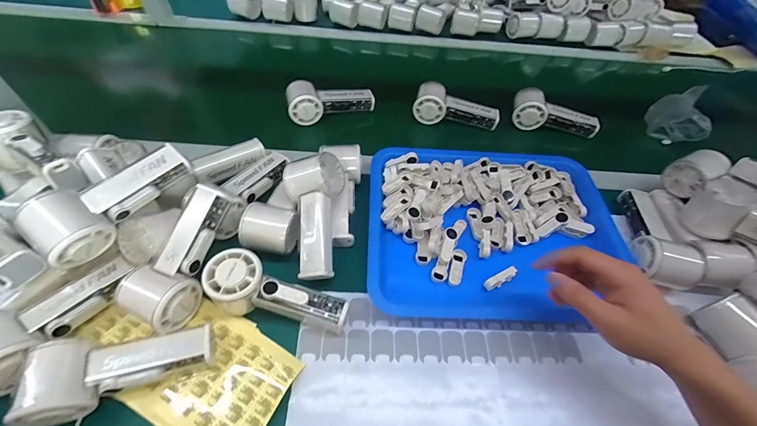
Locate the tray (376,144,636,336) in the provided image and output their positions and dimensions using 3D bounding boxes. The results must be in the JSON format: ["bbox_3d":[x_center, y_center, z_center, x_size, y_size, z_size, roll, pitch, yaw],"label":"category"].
[{"bbox_3d":[0.152,0.018,0.445,0.324,0.038,0.254,3,54,-3],"label":"tray"}]

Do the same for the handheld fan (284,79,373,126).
[{"bbox_3d":[-0.085,-0.204,0.583,0.151,0.047,0.063,-12,56,-14],"label":"handheld fan"}]

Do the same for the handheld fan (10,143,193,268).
[{"bbox_3d":[-0.280,-0.015,0.349,0.062,0.052,0.150,30,57,16],"label":"handheld fan"}]

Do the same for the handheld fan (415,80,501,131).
[{"bbox_3d":[0.140,-0.185,0.585,0.148,0.048,0.059,19,54,8],"label":"handheld fan"}]

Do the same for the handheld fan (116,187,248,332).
[{"bbox_3d":[-0.221,0.037,0.366,0.088,0.061,0.162,17,70,7],"label":"handheld fan"}]

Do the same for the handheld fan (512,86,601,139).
[{"bbox_3d":[0.324,-0.181,0.596,0.154,0.049,0.057,12,54,3],"label":"handheld fan"}]

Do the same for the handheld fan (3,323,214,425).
[{"bbox_3d":[-0.237,0.143,0.309,0.146,0.044,0.064,-14,56,-15],"label":"handheld fan"}]

